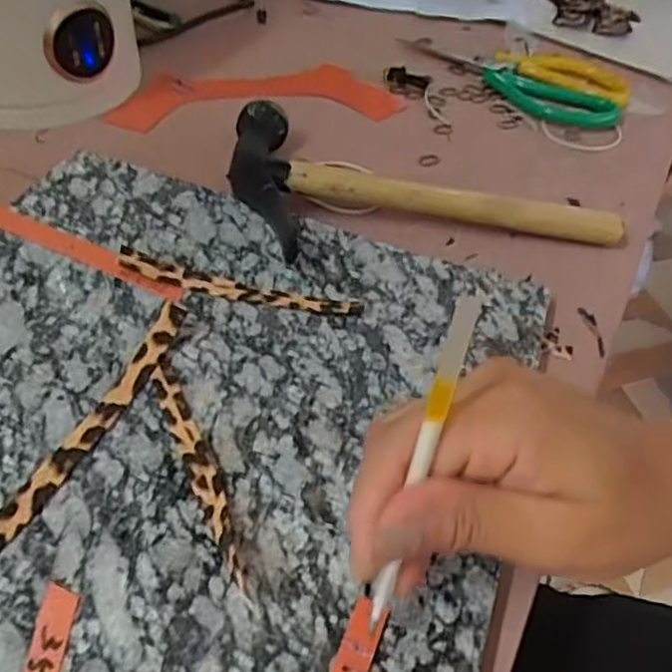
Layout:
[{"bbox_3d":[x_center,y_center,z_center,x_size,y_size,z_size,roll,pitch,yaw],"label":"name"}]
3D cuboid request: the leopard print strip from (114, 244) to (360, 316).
[{"bbox_3d":[-0.048,-0.027,0.340,0.124,0.014,0.014,11,49,3],"label":"leopard print strip"}]

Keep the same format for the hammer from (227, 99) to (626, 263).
[{"bbox_3d":[0.054,-0.100,0.408,0.229,0.022,0.132,-2,50,-8],"label":"hammer"}]

